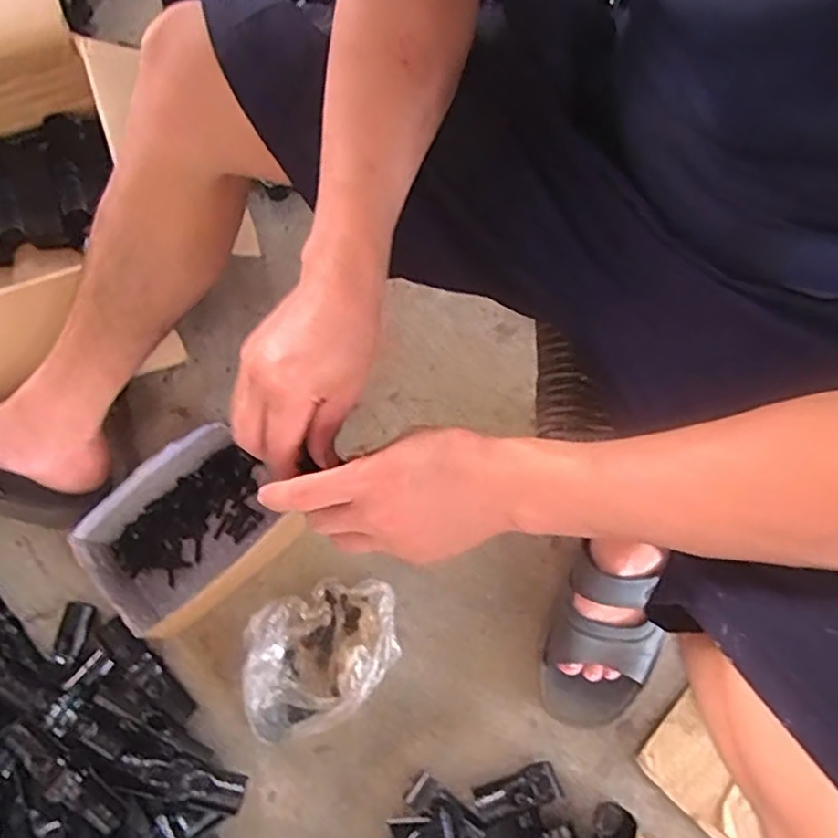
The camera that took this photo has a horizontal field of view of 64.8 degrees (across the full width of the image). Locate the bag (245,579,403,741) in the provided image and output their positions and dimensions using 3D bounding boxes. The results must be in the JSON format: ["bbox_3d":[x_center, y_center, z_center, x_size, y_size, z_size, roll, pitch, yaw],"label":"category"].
[{"bbox_3d":[-0.099,0.243,0.674,0.162,0.034,0.139,-14,74,0],"label":"bag"}]

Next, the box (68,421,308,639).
[{"bbox_3d":[-0.243,0.121,0.689,0.184,0.098,0.148,-40,75,-8],"label":"box"}]

